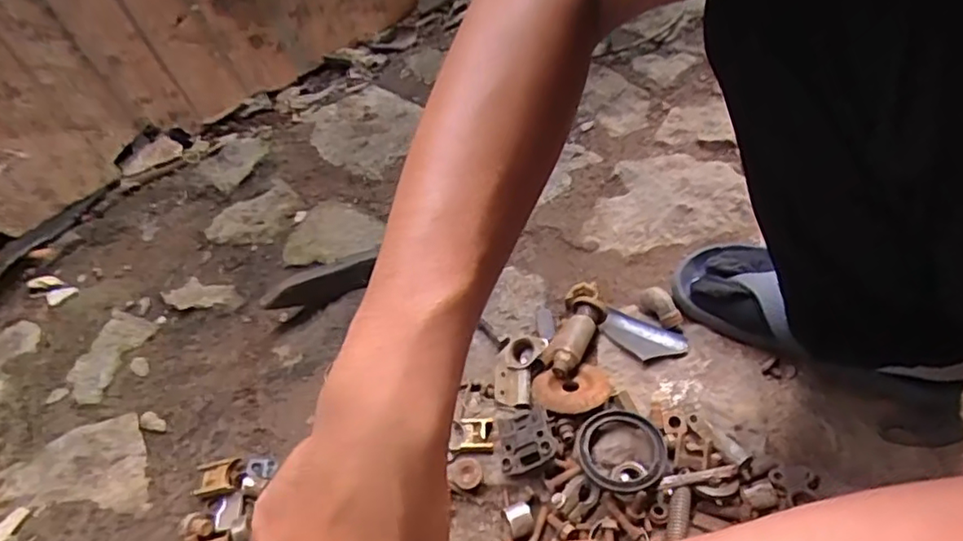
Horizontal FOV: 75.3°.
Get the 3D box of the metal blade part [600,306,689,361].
[{"bbox_3d":[0.158,0.068,0.615,0.081,0.015,0.037,16,53,18],"label":"metal blade part"}]

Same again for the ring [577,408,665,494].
[{"bbox_3d":[0.120,0.153,0.533,0.071,0.020,0.077,-3,50,4],"label":"ring"}]

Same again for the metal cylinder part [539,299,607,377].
[{"bbox_3d":[0.089,0.065,0.609,0.034,0.028,0.089,22,56,23],"label":"metal cylinder part"}]

